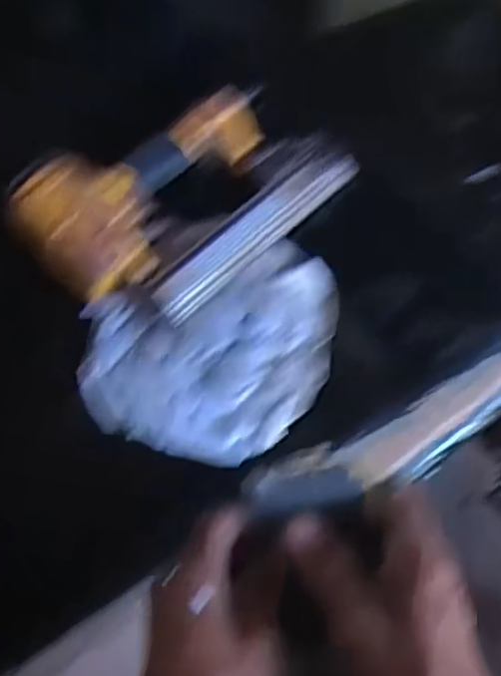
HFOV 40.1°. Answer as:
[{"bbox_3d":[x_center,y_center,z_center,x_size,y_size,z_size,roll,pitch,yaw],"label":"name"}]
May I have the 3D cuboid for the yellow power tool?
[{"bbox_3d":[-0.049,-0.117,0.538,0.241,0.057,0.143,-41,74,-17],"label":"yellow power tool"}]

